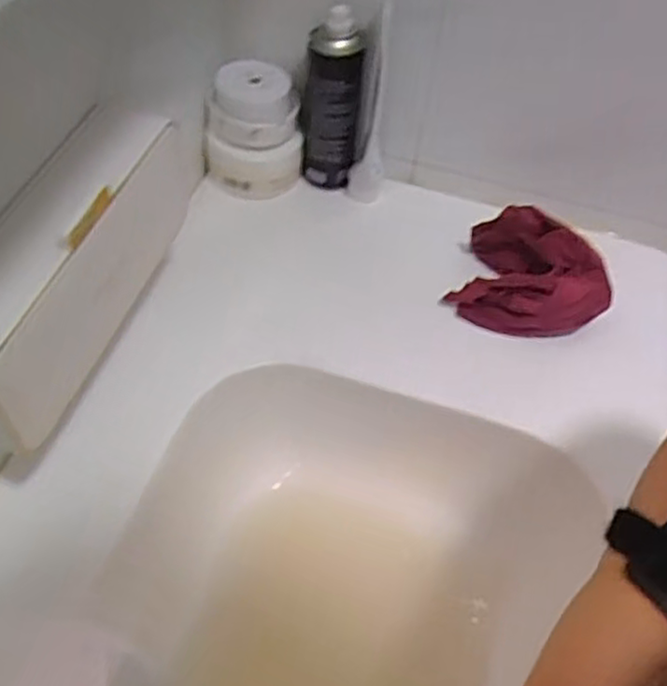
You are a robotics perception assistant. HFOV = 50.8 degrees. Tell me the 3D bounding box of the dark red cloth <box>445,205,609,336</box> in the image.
[{"bbox_3d":[0.175,-0.059,0.618,0.126,0.065,0.090,25,54,14],"label":"dark red cloth"}]

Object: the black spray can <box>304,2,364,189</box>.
[{"bbox_3d":[0.001,-0.215,0.666,0.057,0.172,0.053,3,52,-3],"label":"black spray can"}]

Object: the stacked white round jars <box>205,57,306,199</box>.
[{"bbox_3d":[-0.080,-0.207,0.683,0.087,0.091,0.086,3,52,-3],"label":"stacked white round jars"}]

